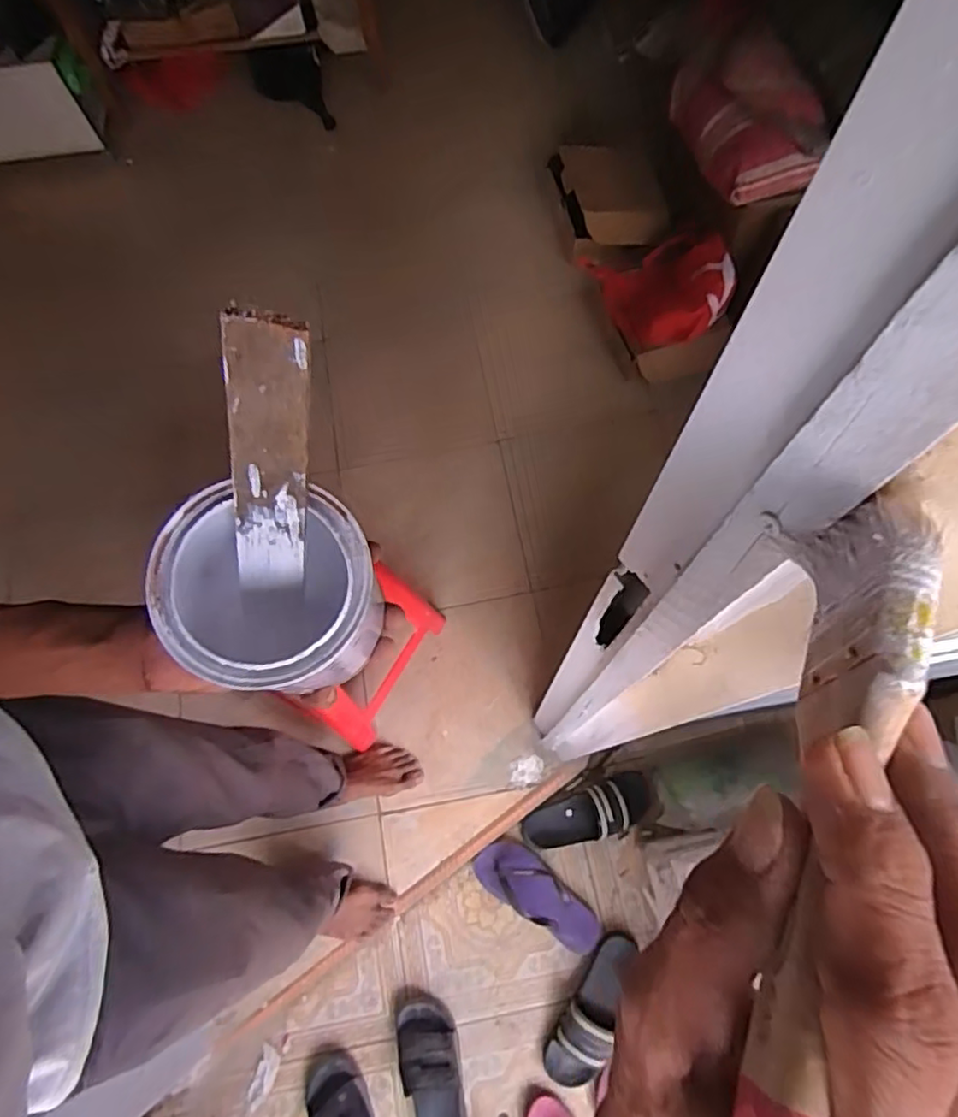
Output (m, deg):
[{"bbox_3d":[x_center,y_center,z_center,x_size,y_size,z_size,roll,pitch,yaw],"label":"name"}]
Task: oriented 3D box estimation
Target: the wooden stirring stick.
[{"bbox_3d":[-0.099,-0.038,0.296,0.035,0.155,0.004,12,43,-7],"label":"wooden stirring stick"}]

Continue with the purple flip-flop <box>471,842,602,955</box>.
[{"bbox_3d":[0.115,0.650,1.225,0.262,0.054,0.102,31,74,16],"label":"purple flip-flop"}]

